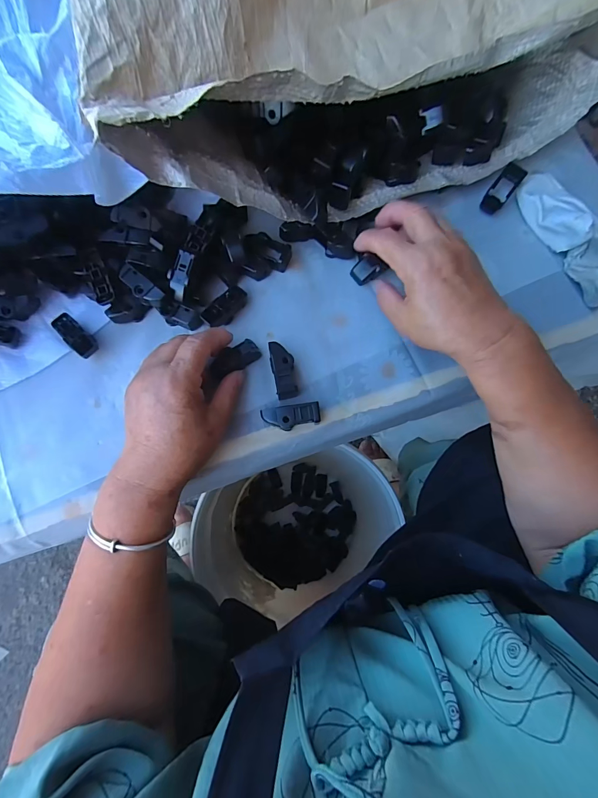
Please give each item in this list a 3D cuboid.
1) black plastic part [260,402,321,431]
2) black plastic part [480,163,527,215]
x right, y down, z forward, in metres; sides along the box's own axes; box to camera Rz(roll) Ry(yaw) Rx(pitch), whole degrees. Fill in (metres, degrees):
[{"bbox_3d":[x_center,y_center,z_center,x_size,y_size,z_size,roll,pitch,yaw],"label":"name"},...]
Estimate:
[{"bbox_3d":[-0.007,0.017,0.310,0.048,0.023,0.019,-7,76,-5],"label":"black plastic part"},{"bbox_3d":[0.212,-0.218,0.379,0.022,0.011,0.050,39,105,11],"label":"black plastic part"}]

